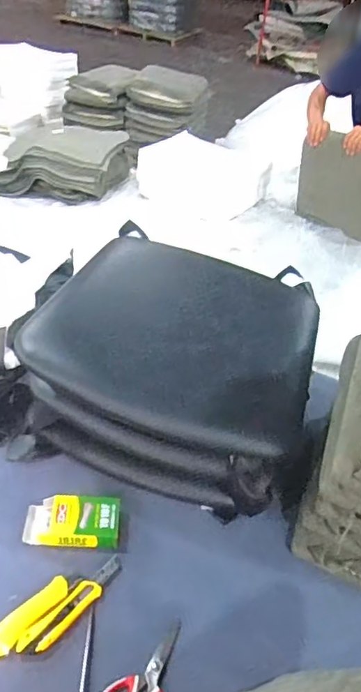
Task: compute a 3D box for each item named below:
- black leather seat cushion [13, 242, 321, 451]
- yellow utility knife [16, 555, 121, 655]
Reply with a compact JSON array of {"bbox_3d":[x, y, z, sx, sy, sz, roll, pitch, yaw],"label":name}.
[{"bbox_3d":[-0.007,-0.019,1.007,0.504,0.141,0.383,13,39,7],"label":"black leather seat cushion"},{"bbox_3d":[-0.158,0.390,0.819,0.039,0.013,0.192,34,46,29],"label":"yellow utility knife"}]

